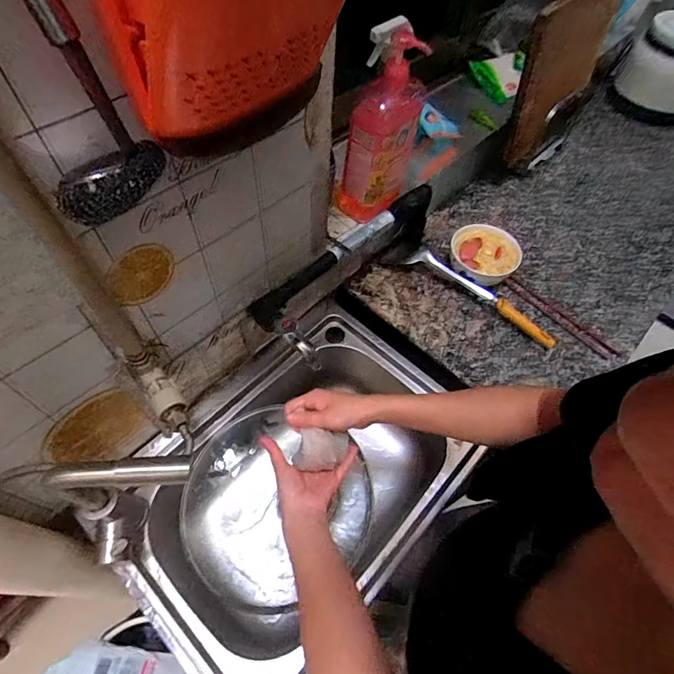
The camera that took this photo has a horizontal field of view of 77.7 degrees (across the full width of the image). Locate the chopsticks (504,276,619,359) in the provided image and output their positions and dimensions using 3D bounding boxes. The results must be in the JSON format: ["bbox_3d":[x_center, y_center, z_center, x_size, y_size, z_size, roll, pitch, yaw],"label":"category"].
[{"bbox_3d":[0.432,-0.041,0.818,0.035,0.007,0.235,-37,66,-24],"label":"chopsticks"}]

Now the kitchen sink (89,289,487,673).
[{"bbox_3d":[-0.051,0.240,0.724,0.381,0.243,0.557,39,63,20],"label":"kitchen sink"}]

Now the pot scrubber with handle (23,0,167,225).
[{"bbox_3d":[-0.167,-0.168,0.239,0.074,0.200,0.054,-29,63,-20],"label":"pot scrubber with handle"}]

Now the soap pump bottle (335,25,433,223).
[{"bbox_3d":[0.068,-0.324,0.674,0.093,0.294,0.124,36,62,18],"label":"soap pump bottle"}]

